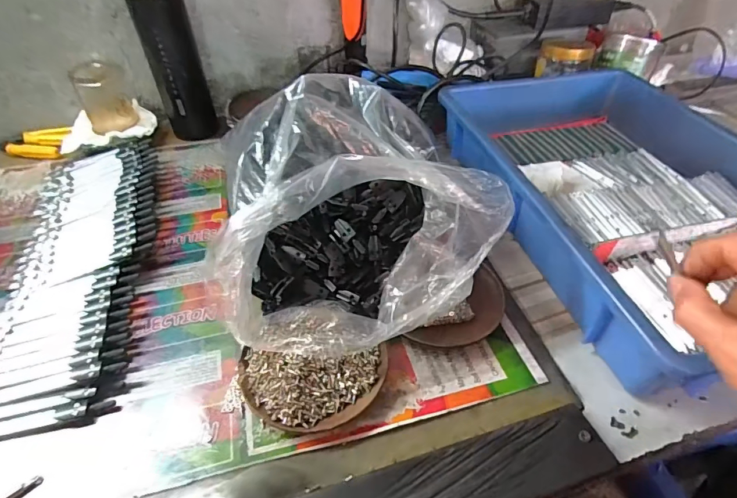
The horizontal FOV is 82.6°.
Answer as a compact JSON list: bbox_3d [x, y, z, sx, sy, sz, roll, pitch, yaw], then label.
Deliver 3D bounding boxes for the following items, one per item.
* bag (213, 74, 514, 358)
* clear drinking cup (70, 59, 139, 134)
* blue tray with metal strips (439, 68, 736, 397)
[{"bbox_3d":[-0.028,-0.024,0.368,0.202,0.143,0.216,-24,49,-23],"label":"bag"},{"bbox_3d":[-0.357,-0.205,0.568,0.064,0.081,0.064,-21,48,-20],"label":"clear drinking cup"},{"bbox_3d":[0.286,-0.072,0.471,0.299,0.077,0.432,-11,45,-11],"label":"blue tray with metal strips"}]

